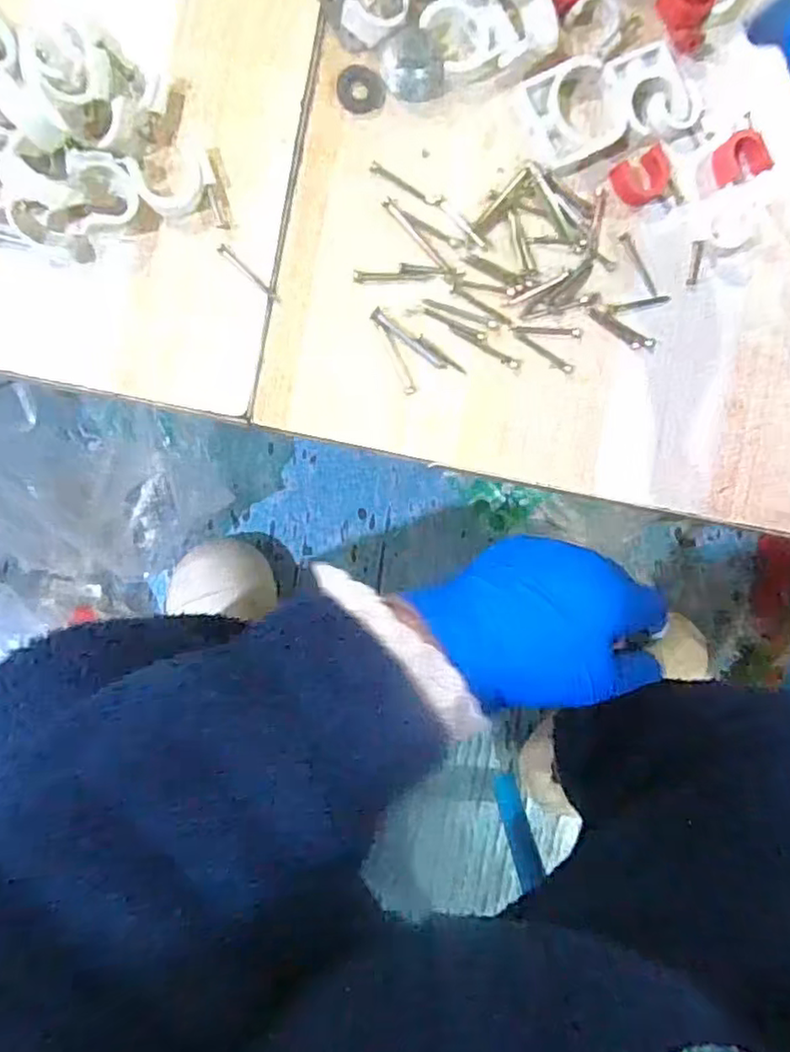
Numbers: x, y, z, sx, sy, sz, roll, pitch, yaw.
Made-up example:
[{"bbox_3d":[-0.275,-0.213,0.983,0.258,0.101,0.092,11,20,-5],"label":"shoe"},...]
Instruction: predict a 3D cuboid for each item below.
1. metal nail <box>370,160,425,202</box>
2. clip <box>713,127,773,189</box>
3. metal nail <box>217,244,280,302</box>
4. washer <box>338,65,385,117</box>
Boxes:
[{"bbox_3d":[0.002,-0.147,0.281,0.026,0.004,0.005,26,85,-6],"label":"metal nail"},{"bbox_3d":[0.161,-0.171,0.304,0.028,0.008,0.018,-22,92,-6],"label":"clip"},{"bbox_3d":[-0.060,-0.105,0.272,0.031,0.004,0.005,42,84,-5],"label":"metal nail"},{"bbox_3d":[-0.014,-0.185,0.278,0.020,0.004,0.021,-6,90,-7],"label":"washer"}]

